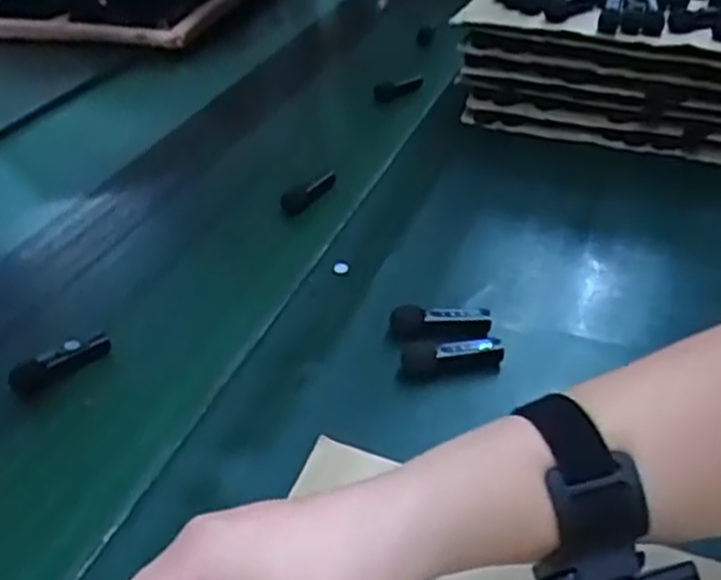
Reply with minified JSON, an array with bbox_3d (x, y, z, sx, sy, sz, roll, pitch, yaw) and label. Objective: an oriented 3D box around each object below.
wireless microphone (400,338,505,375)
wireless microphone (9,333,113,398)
[{"bbox_3d":[0.058,0.044,0.507,0.063,0.024,0.025,-4,35,-2],"label":"wireless microphone"},{"bbox_3d":[-0.192,0.047,0.510,0.017,0.019,0.064,25,43,34],"label":"wireless microphone"}]

